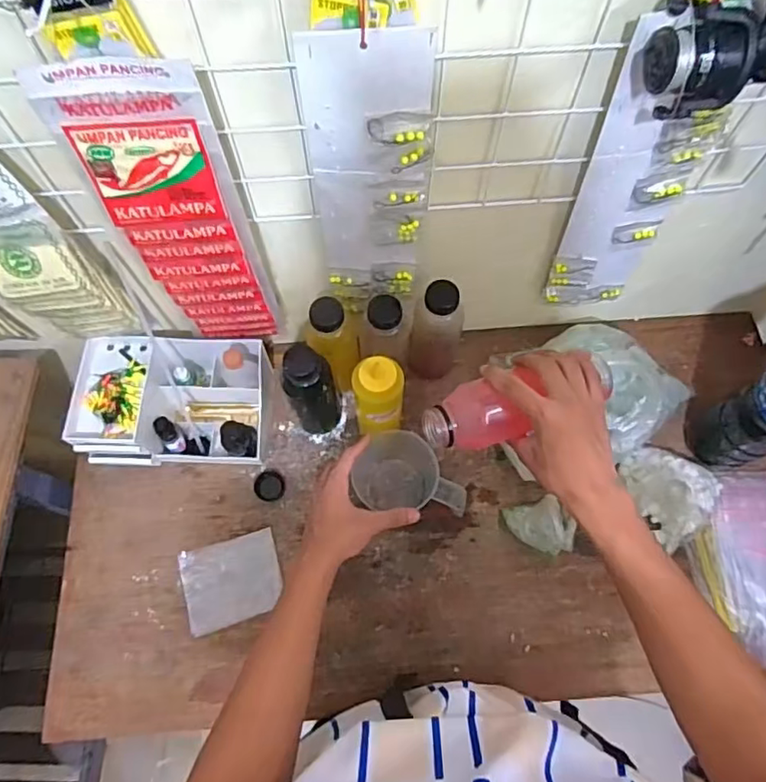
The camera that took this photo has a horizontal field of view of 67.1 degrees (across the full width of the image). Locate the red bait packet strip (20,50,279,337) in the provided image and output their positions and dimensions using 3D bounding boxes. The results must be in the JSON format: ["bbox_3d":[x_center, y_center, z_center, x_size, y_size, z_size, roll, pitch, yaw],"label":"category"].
[{"bbox_3d":[-0.184,-0.143,0.564,0.112,0.383,0.026,-7,68,-2],"label":"red bait packet strip"}]

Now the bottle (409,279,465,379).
[{"bbox_3d":[0.069,-0.073,0.738,0.060,0.156,0.057,11,69,5],"label":"bottle"}]

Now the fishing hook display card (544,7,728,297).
[{"bbox_3d":[0.241,-0.189,0.571,0.094,0.390,0.015,1,70,6],"label":"fishing hook display card"}]

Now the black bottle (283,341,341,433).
[{"bbox_3d":[-0.086,0.005,0.726,0.056,0.189,0.049,-10,68,-3],"label":"black bottle"}]

